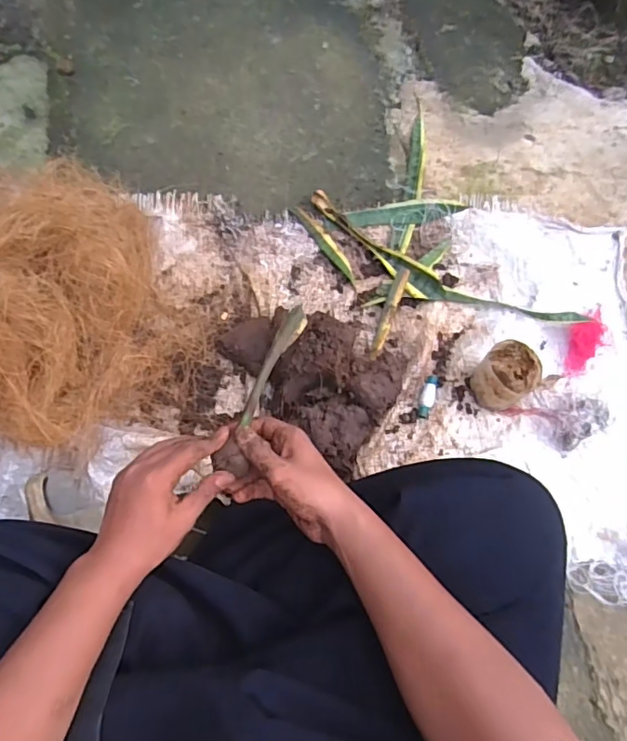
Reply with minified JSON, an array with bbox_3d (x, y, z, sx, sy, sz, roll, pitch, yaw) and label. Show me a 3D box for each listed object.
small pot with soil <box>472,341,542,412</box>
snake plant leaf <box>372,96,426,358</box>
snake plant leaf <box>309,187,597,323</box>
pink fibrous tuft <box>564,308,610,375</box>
[{"bbox_3d":[0.244,0.011,0.689,0.063,0.086,0.068,1,71,-2],"label":"small pot with soil"},{"bbox_3d":[0.139,-0.226,0.795,0.031,0.021,0.448,12,71,1],"label":"snake plant leaf"},{"bbox_3d":[0.173,-0.137,0.756,0.422,0.033,0.085,28,72,7],"label":"snake plant leaf"},{"bbox_3d":[0.376,-0.038,0.742,0.046,0.008,0.094,27,91,7],"label":"pink fibrous tuft"}]

